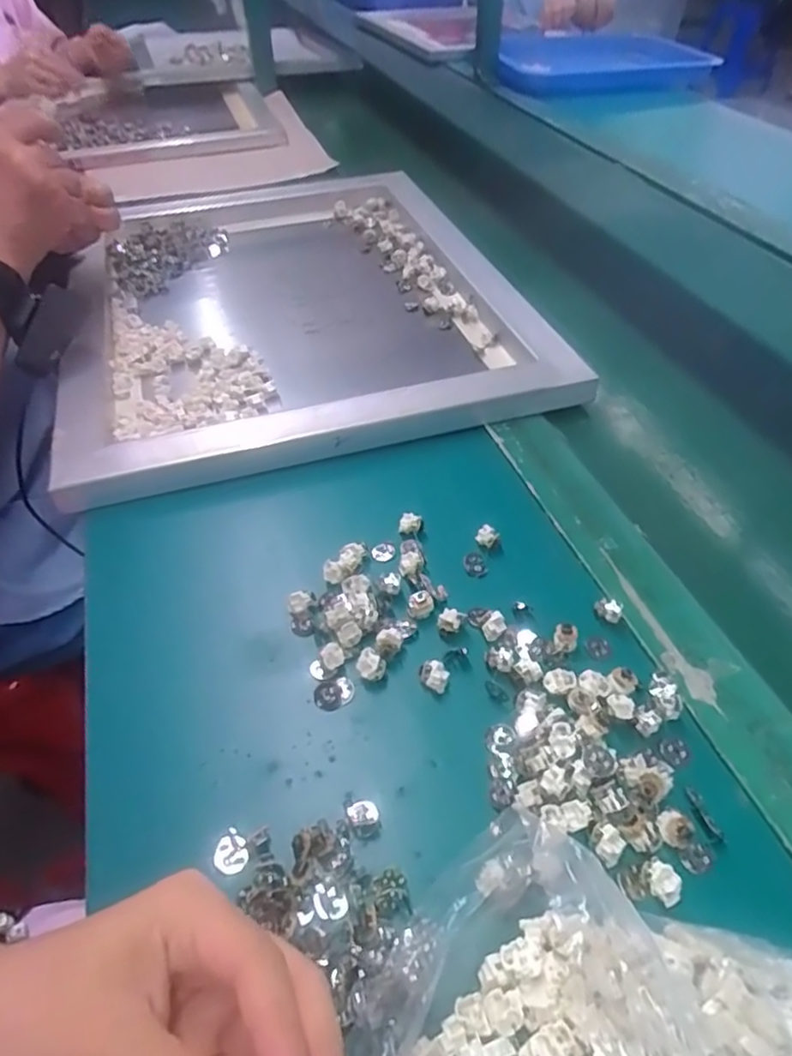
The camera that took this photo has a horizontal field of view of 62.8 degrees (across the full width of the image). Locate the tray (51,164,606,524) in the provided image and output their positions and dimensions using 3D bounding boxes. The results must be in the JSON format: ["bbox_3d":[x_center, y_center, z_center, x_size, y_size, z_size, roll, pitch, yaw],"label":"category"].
[{"bbox_3d":[-0.108,-0.242,0.661,0.419,0.038,0.524,-13,48,-10],"label":"tray"}]

